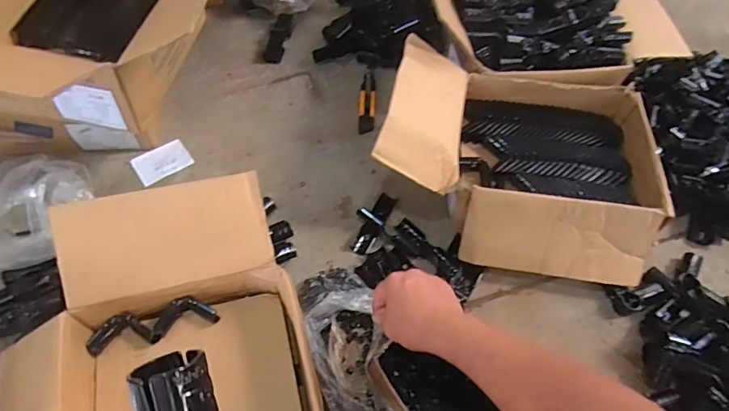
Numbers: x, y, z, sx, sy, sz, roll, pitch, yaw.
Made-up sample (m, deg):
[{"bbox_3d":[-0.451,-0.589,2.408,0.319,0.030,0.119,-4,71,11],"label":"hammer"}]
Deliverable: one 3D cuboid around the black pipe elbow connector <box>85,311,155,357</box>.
[{"bbox_3d":[-0.337,0.179,0.659,0.084,0.034,0.046,-13,62,-12],"label":"black pipe elbow connector"}]

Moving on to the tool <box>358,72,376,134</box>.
[{"bbox_3d":[0.006,-0.217,0.983,0.033,0.011,0.160,2,59,-3],"label":"tool"}]

